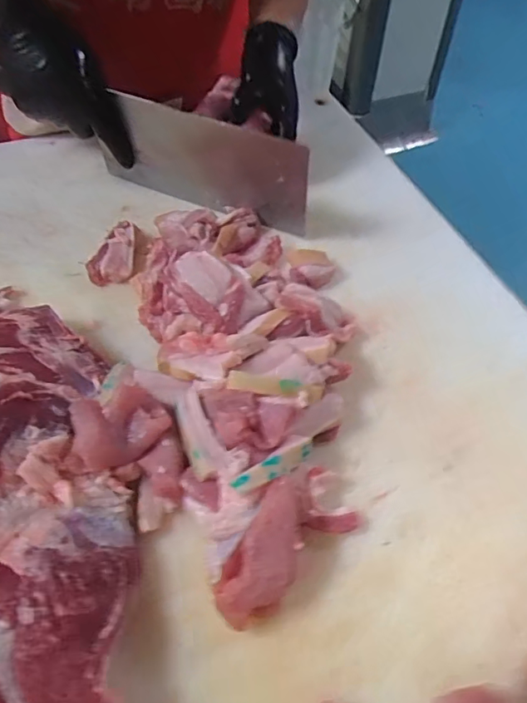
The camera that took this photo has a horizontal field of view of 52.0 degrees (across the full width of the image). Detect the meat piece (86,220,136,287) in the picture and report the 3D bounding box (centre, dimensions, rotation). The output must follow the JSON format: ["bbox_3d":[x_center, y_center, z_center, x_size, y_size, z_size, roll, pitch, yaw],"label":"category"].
[{"bbox_3d":[-0.142,-0.093,0.507,0.041,0.020,0.070,-2,53,-3],"label":"meat piece"}]

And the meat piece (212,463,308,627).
[{"bbox_3d":[0.007,0.119,0.330,0.035,0.035,0.098,24,56,16],"label":"meat piece"}]

